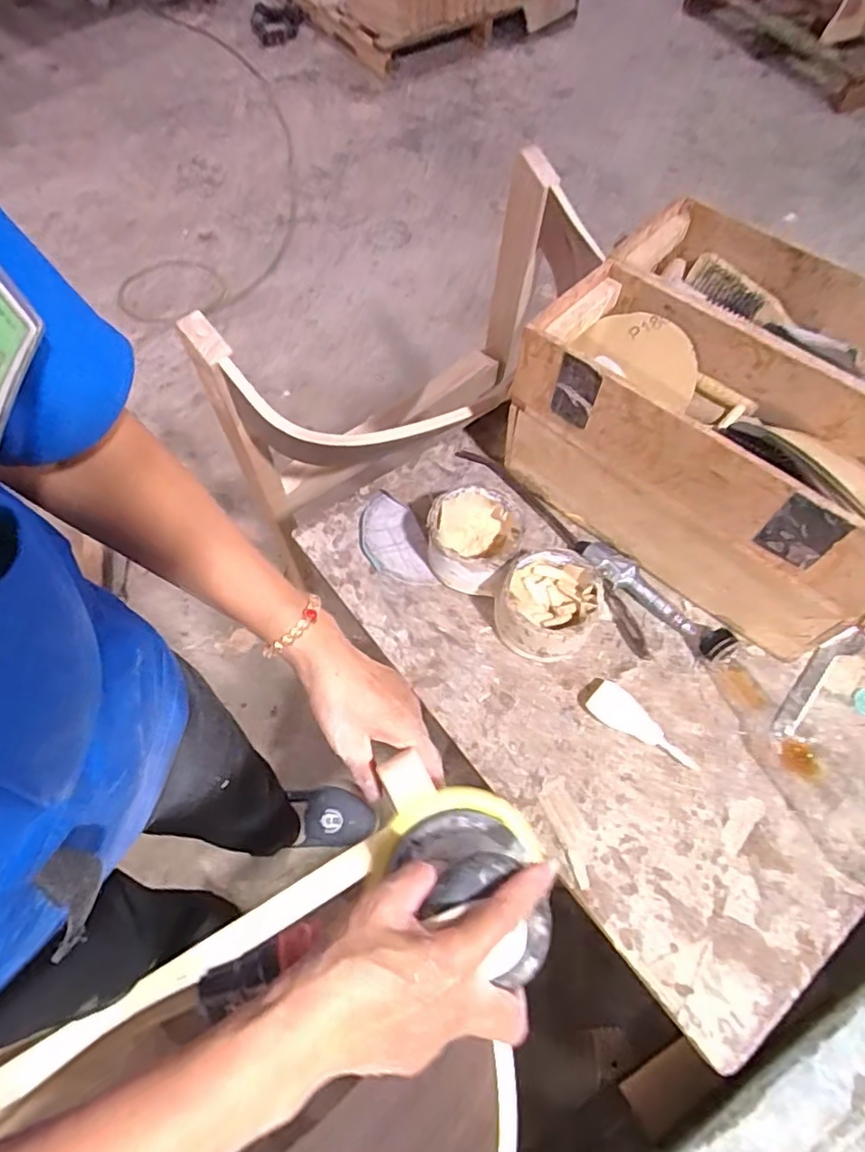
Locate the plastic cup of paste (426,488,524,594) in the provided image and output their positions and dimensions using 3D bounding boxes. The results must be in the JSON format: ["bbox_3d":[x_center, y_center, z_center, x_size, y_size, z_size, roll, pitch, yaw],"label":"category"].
[{"bbox_3d":[0.040,-0.033,0.544,0.079,0.060,0.081,0,62,1],"label":"plastic cup of paste"}]

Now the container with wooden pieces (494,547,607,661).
[{"bbox_3d":[0.100,0.026,0.516,0.077,0.059,0.084,0,62,1],"label":"container with wooden pieces"}]

